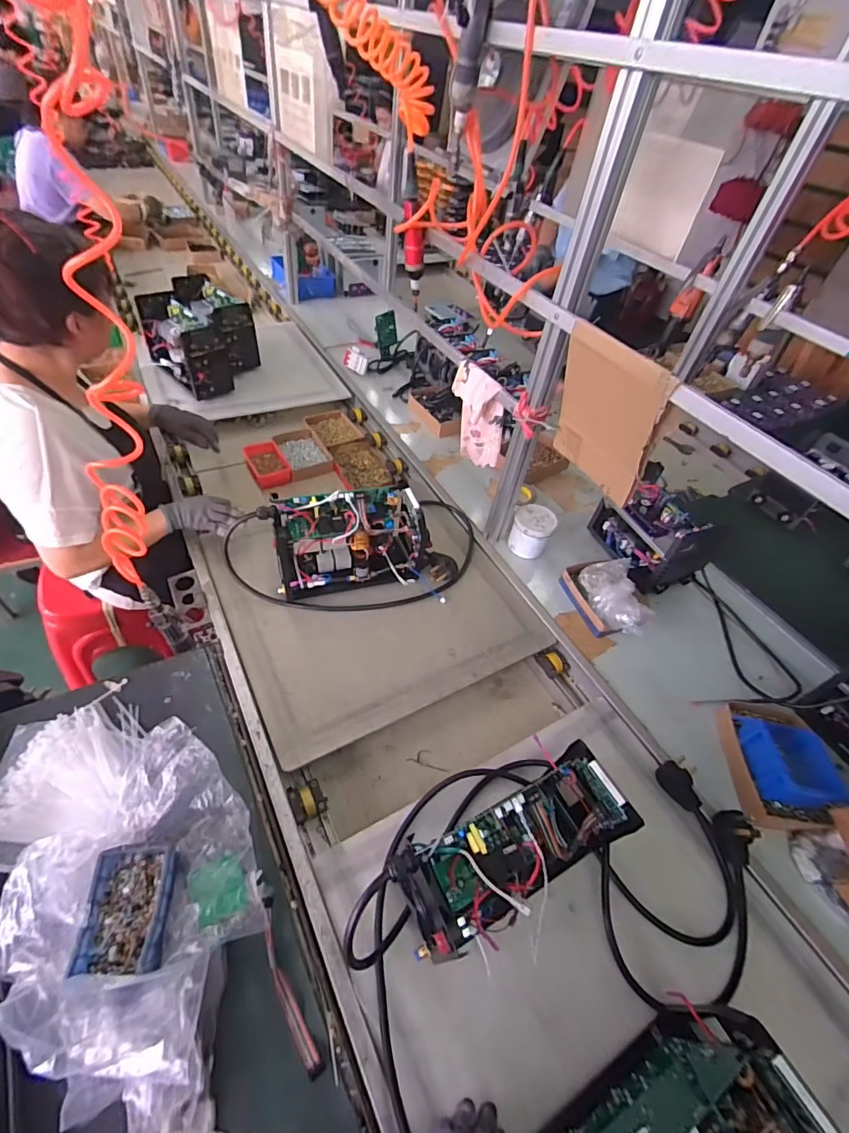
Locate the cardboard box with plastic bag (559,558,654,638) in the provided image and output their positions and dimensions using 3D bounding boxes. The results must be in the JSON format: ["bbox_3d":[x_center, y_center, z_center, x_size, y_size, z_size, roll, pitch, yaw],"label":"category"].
[{"bbox_3d":[0.404,0.070,1.045,0.131,0.102,0.202,-4,50,-13],"label":"cardboard box with plastic bag"}]

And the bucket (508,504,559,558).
[{"bbox_3d":[0.253,-0.079,1.135,0.092,0.102,0.095,5,49,-6],"label":"bucket"}]

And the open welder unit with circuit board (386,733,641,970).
[{"bbox_3d":[0.112,0.374,0.633,0.294,0.161,0.111,-18,55,-24],"label":"open welder unit with circuit board"}]

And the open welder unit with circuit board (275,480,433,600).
[{"bbox_3d":[-0.149,-0.048,0.989,0.289,0.202,0.127,-9,51,-17],"label":"open welder unit with circuit board"}]

